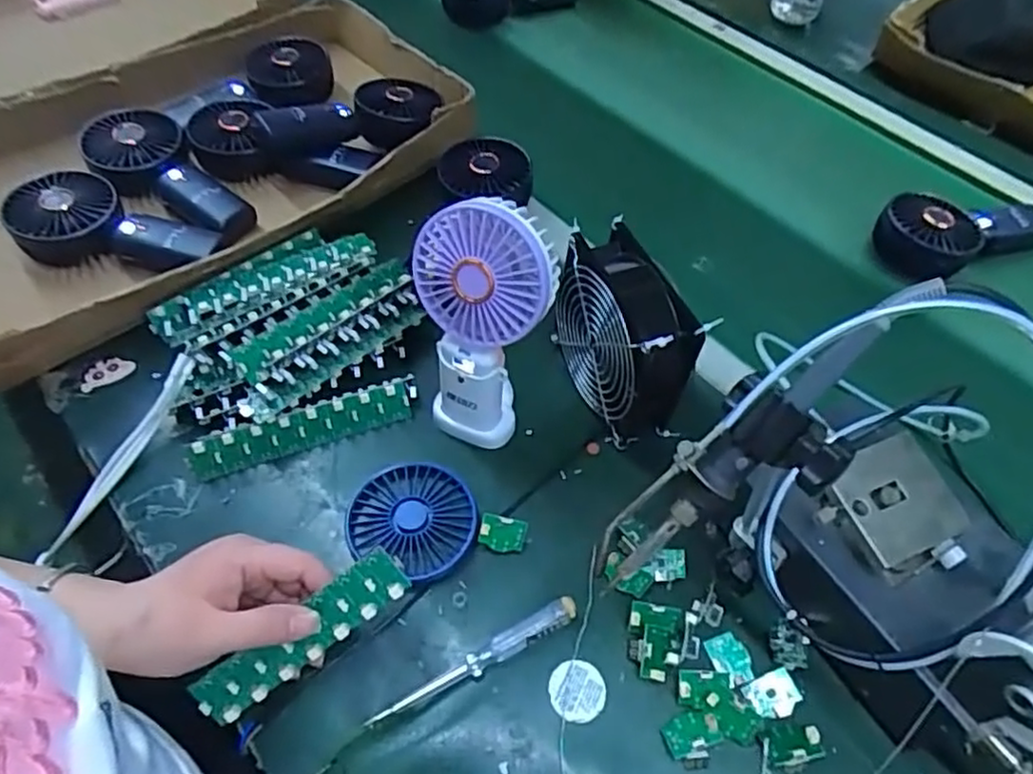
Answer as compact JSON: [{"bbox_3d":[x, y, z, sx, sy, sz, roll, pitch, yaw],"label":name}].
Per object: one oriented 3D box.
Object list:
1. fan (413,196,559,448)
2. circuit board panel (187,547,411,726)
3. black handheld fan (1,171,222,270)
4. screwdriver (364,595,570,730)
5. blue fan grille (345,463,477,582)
[{"bbox_3d":[-0.021,-0.037,0.467,0.085,0.186,0.070,-1,54,-4],"label":"fan"},{"bbox_3d":[-0.123,0.144,0.396,0.138,0.006,0.031,-36,93,1],"label":"circuit board panel"},{"bbox_3d":[-0.335,-0.134,0.585,0.174,0.043,0.080,13,54,6],"label":"black handheld fan"},{"bbox_3d":[-0.024,0.167,0.420,0.138,0.013,0.015,-22,58,-19],"label":"screwdriver"},{"bbox_3d":[-0.070,0.088,0.476,0.085,0.016,0.079,2,53,-2],"label":"blue fan grille"}]

